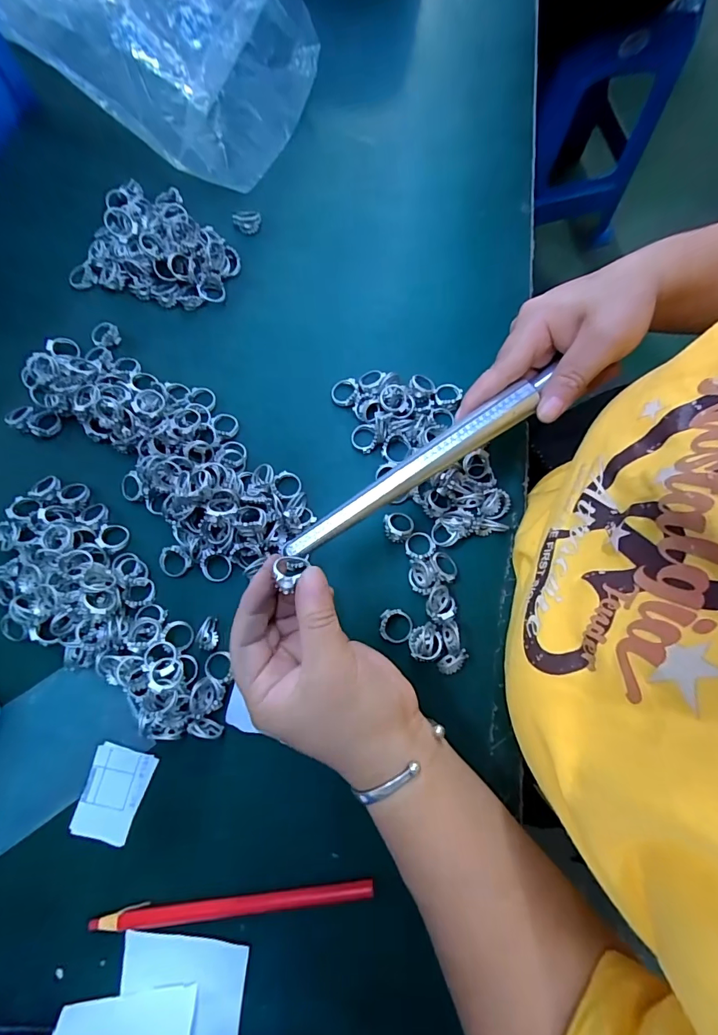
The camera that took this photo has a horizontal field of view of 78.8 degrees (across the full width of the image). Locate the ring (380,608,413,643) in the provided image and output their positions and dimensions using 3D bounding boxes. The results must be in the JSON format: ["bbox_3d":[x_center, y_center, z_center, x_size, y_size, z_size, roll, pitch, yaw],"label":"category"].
[{"bbox_3d":[0.026,0.075,0.303,0.023,0.006,0.023,0,75,1],"label":"ring"}]

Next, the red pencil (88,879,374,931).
[{"bbox_3d":[-0.075,0.233,0.263,0.166,0.007,0.011,-7,75,-1],"label":"red pencil"}]

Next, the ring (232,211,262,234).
[{"bbox_3d":[-0.100,-0.264,0.393,0.024,0.010,0.024,-4,75,-1],"label":"ring"}]

